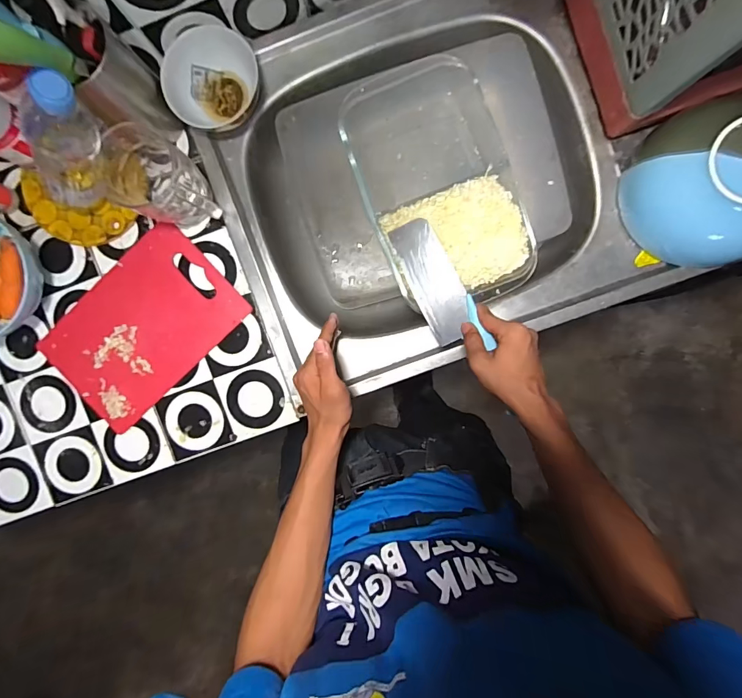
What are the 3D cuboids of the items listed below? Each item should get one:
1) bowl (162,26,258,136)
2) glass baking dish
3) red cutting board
[{"bbox_3d":[-0.194,-0.339,0.506,0.110,0.056,0.121,0,95,2],"label":"bowl"},{"bbox_3d":[0.082,-0.196,0.497,0.170,0.055,0.283,-20,94,4],"label":"glass baking dish"},{"bbox_3d":[-0.325,-0.030,0.568,0.267,0.012,0.175,-43,92,5],"label":"red cutting board"}]

